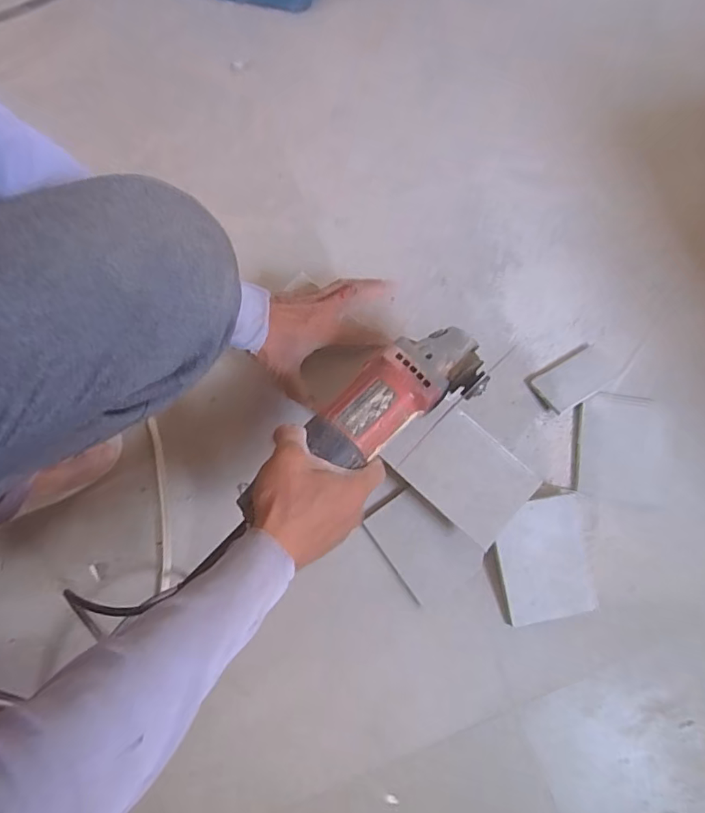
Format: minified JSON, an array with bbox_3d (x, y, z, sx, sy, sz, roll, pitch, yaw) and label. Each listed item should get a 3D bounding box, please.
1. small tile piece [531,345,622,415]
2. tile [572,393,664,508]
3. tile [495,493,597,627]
[{"bbox_3d":[0.266,-0.034,0.608,0.100,0.011,0.051,-30,76,-8],"label":"small tile piece"},{"bbox_3d":[0.305,0.047,0.589,0.095,0.008,0.122,9,74,3],"label":"tile"},{"bbox_3d":[0.201,0.161,0.543,0.096,0.006,0.121,-7,86,-6],"label":"tile"}]

